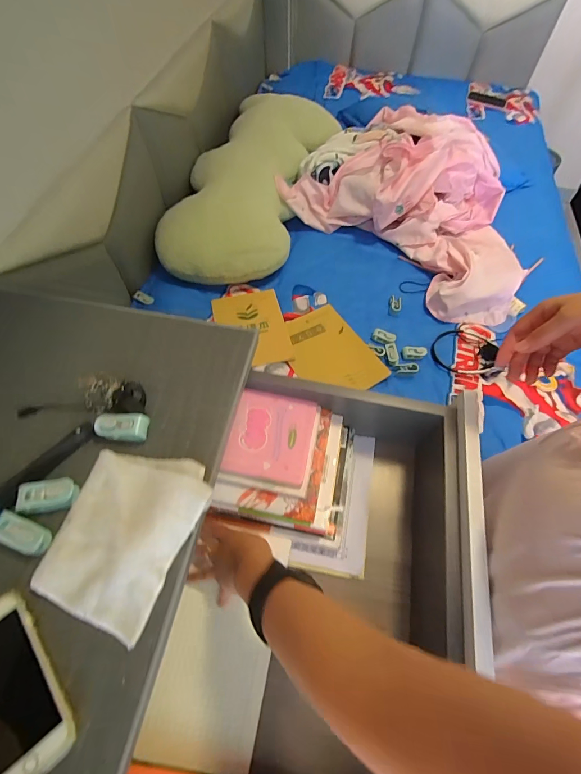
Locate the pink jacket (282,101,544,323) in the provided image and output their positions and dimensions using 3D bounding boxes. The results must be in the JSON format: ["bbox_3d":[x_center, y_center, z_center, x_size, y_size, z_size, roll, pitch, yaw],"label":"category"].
[{"bbox_3d":[0.396,-0.551,1.052,0.727,0.182,0.576,39,67,19],"label":"pink jacket"}]

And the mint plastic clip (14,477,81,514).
[{"bbox_3d":[-0.254,0.113,0.381,0.055,0.018,0.028,-11,61,-7],"label":"mint plastic clip"}]

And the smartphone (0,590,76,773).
[{"bbox_3d":[-0.240,0.254,0.304,0.071,0.004,0.140,-34,66,-19],"label":"smartphone"}]

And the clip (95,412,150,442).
[{"bbox_3d":[-0.195,0.046,0.421,0.058,0.020,0.027,1,60,0],"label":"clip"}]

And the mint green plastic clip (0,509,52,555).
[{"bbox_3d":[-0.267,0.145,0.359,0.056,0.013,0.026,29,63,-1],"label":"mint green plastic clip"}]

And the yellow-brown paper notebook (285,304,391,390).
[{"bbox_3d":[0.088,-0.085,0.868,0.184,0.008,0.251,-27,64,-16],"label":"yellow-brown paper notebook"}]

